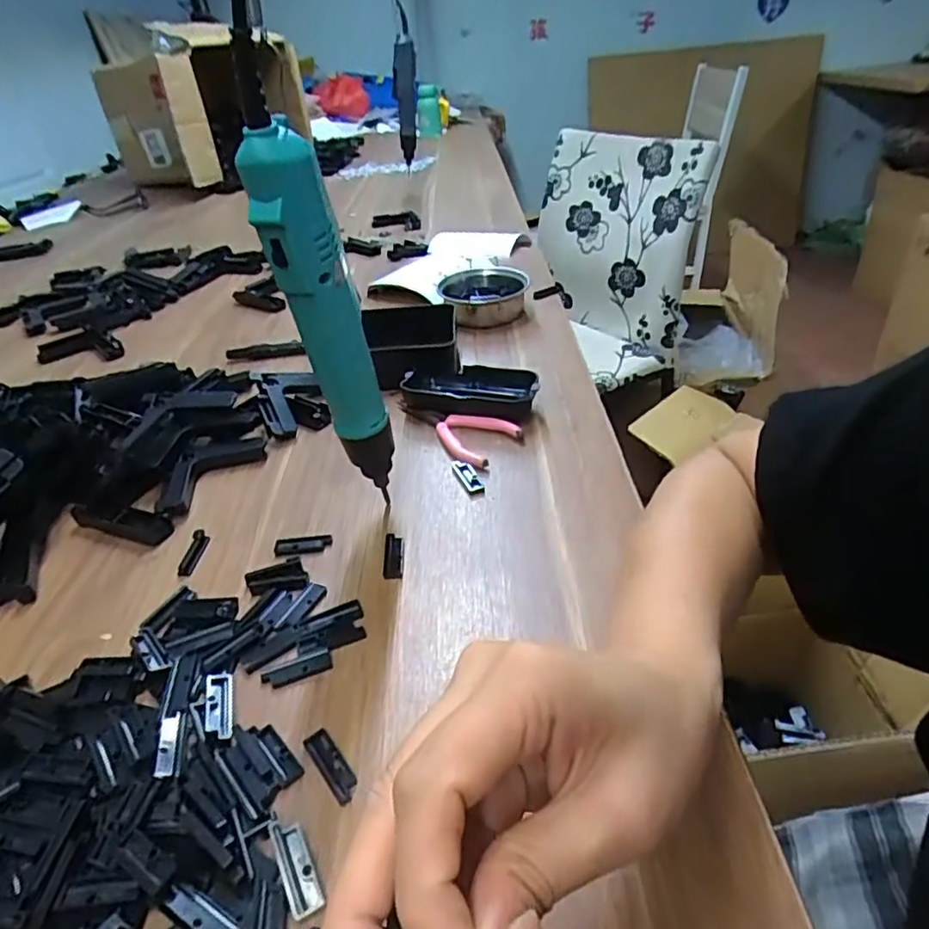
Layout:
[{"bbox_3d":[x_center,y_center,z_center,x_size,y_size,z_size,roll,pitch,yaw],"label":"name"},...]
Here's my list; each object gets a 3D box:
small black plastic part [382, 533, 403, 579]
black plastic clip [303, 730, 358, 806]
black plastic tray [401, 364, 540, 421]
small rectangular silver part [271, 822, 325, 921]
[{"bbox_3d":[-0.045,0.057,0.383,0.012,0.006,0.036,-5,36,-1],"label":"small black plastic part"},{"bbox_3d":[-0.060,0.136,0.278,0.011,0.004,0.037,-28,42,-29],"label":"black plastic clip"},{"bbox_3d":[0.005,-0.059,0.513,0.112,0.028,0.054,6,37,14],"label":"black plastic tray"},{"bbox_3d":[-0.066,0.158,0.242,0.012,0.005,0.035,-20,39,-21],"label":"small rectangular silver part"}]

